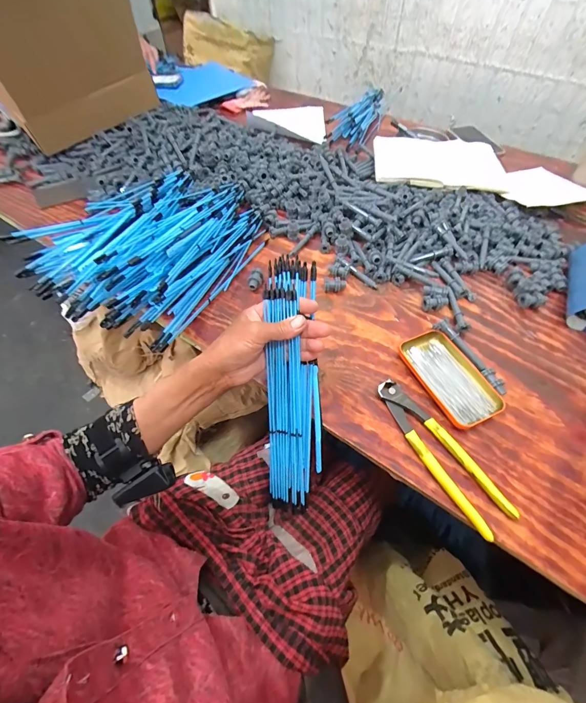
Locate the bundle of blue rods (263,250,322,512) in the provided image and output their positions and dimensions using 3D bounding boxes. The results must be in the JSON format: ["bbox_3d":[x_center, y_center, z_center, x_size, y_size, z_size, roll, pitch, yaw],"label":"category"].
[{"bbox_3d":[0.001,0.053,0.434,0.068,0.333,0.025,-2,13,0],"label":"bundle of blue rods"}]

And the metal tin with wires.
[{"bbox_3d":[0.215,0.034,0.460,0.070,0.021,0.143,-21,58,-13],"label":"metal tin with wires"}]

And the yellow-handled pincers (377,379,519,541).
[{"bbox_3d":[0.174,0.117,0.403,0.048,0.015,0.197,-27,59,-16],"label":"yellow-handled pincers"}]

